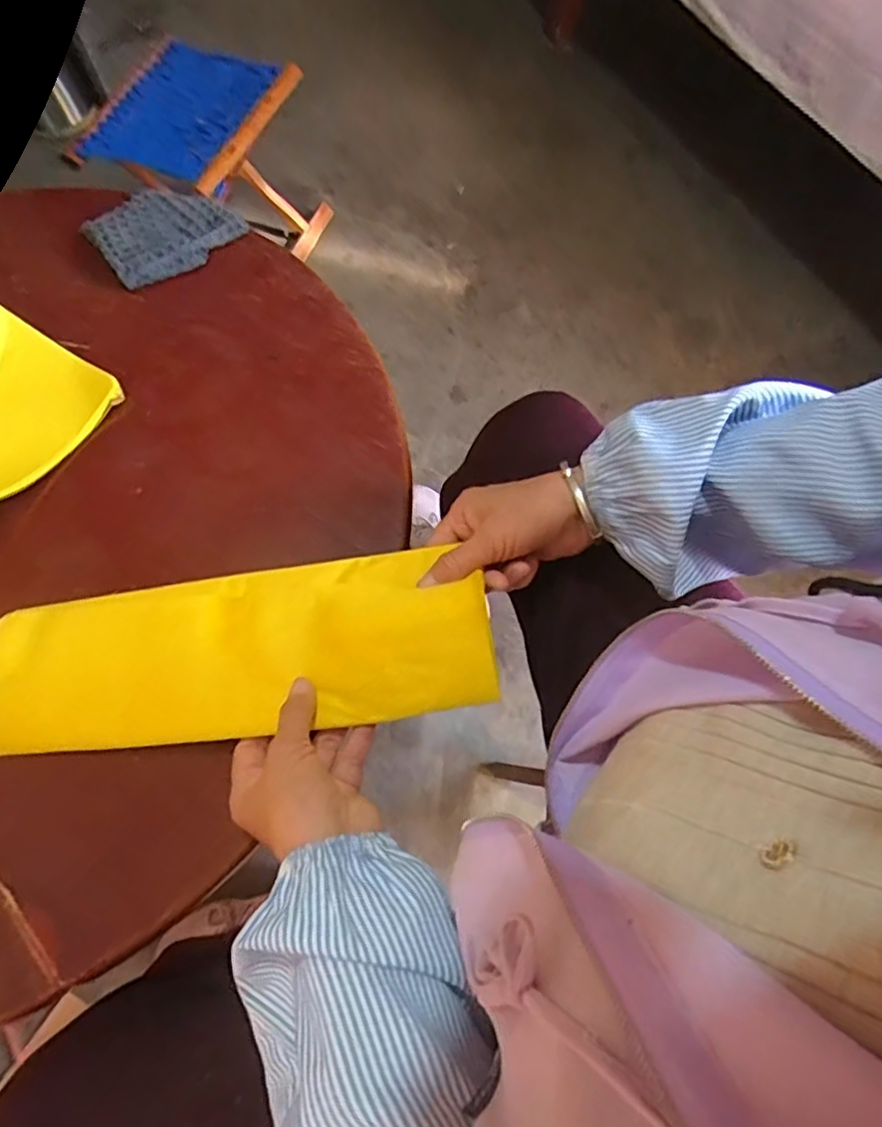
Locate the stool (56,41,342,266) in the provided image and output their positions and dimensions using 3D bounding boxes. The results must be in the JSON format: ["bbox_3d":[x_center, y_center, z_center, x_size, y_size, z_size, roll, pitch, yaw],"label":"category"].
[{"bbox_3d":[-0.403,-0.669,1.122,0.284,0.282,0.302,19,69,9],"label":"stool"}]

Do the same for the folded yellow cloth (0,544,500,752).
[{"bbox_3d":[-0.140,0.057,0.426,0.342,0.029,0.111,-7,67,4],"label":"folded yellow cloth"}]

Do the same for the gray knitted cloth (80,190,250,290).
[{"bbox_3d":[-0.273,-0.328,0.614,0.125,0.014,0.124,-42,72,-15],"label":"gray knitted cloth"}]

